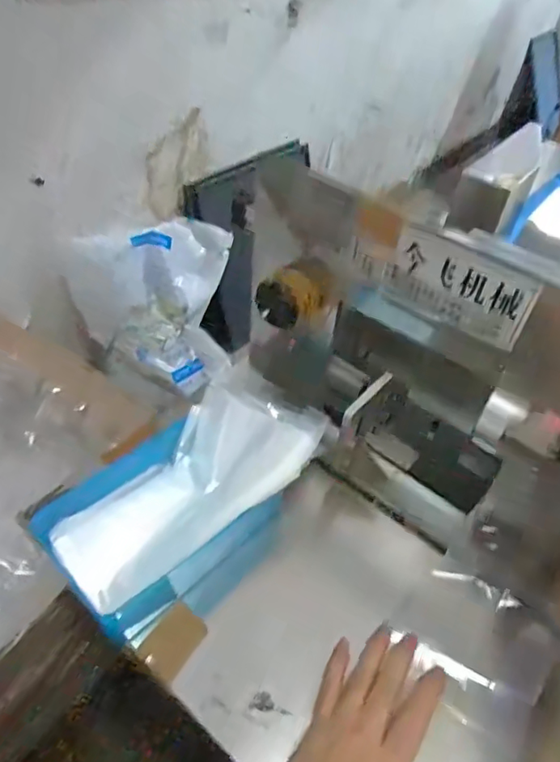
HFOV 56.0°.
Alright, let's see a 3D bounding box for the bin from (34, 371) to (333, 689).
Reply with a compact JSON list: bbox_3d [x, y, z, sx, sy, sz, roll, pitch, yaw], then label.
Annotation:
[{"bbox_3d":[-0.086,0.104,0.507,0.173,0.108,0.253,31,51,24],"label":"bin"}]

